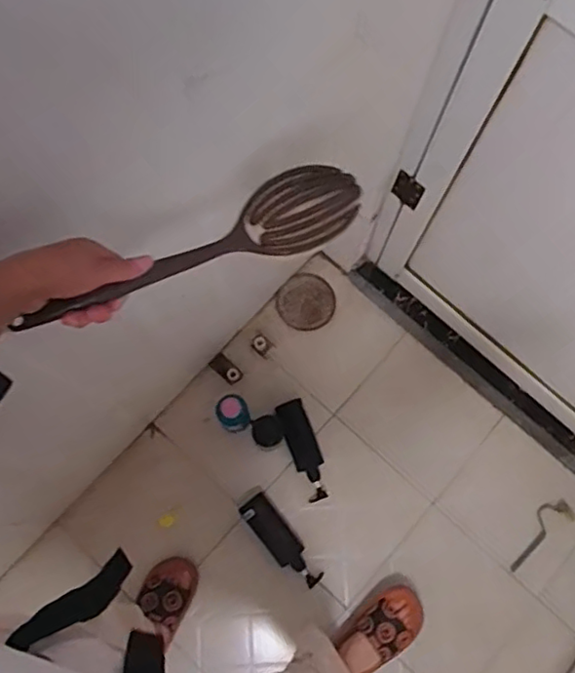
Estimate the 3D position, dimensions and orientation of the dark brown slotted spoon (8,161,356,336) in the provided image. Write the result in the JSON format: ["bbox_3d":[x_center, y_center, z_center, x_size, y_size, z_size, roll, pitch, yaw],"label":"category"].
[{"bbox_3d":[-0.078,-0.079,0.578,0.325,0.040,0.064,-26,71,-14],"label":"dark brown slotted spoon"}]

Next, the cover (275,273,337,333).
[{"bbox_3d":[0.045,-0.080,1.473,0.134,0.009,0.132,-36,86,-7],"label":"cover"}]

